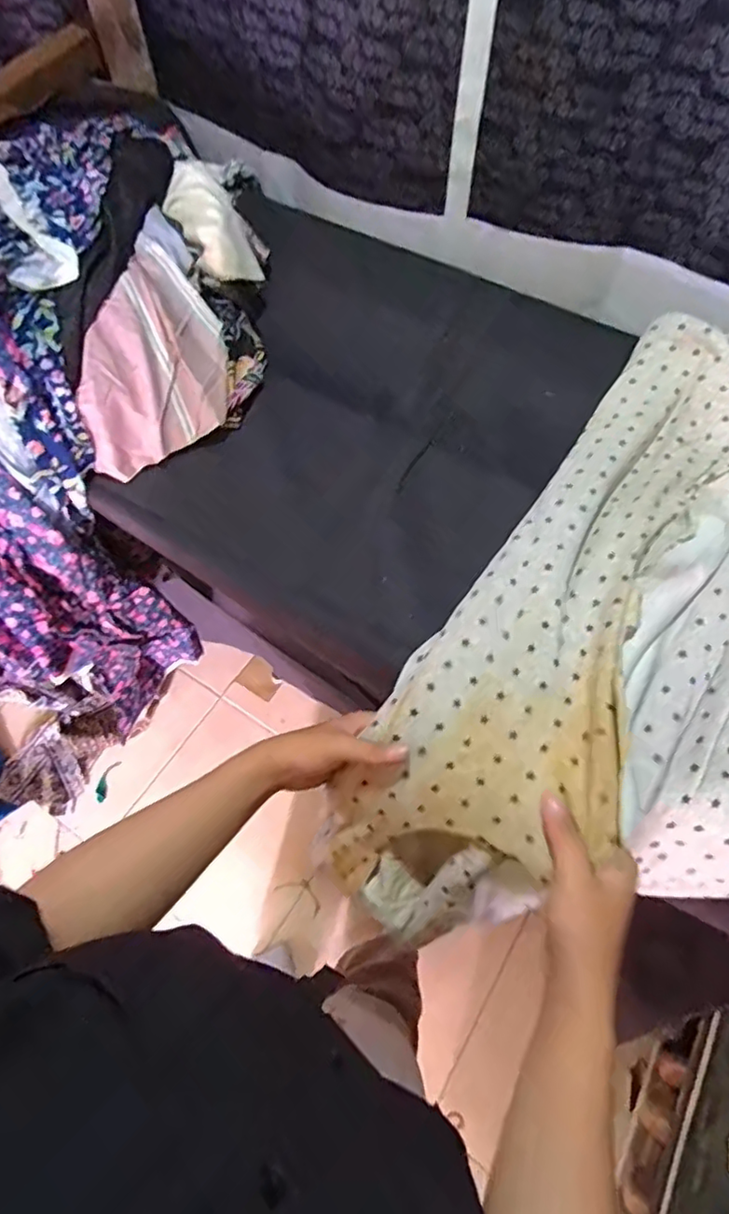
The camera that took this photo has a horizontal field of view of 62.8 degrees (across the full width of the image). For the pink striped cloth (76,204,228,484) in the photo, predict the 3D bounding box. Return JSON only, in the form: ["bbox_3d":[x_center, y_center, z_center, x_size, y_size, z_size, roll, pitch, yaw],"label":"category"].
[{"bbox_3d":[-0.196,-0.246,0.573,0.122,0.034,0.242,7,82,-23],"label":"pink striped cloth"}]

